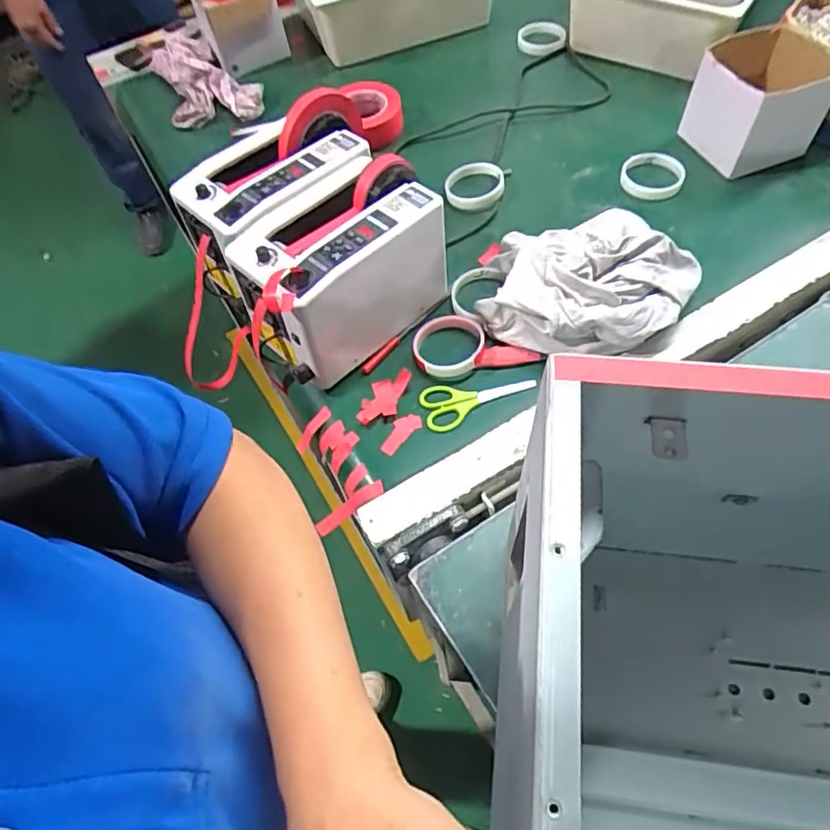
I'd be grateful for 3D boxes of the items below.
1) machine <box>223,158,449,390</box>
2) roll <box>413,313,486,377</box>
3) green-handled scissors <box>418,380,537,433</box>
[{"bbox_3d":[-0.070,-0.171,0.666,0.244,0.146,0.141,-41,65,-19],"label":"machine"},{"bbox_3d":[0.040,-0.085,0.679,0.079,0.022,0.086,-2,59,3],"label":"roll"},{"bbox_3d":[0.070,-0.024,0.650,0.128,0.005,0.055,-21,60,-8],"label":"green-handled scissors"}]

